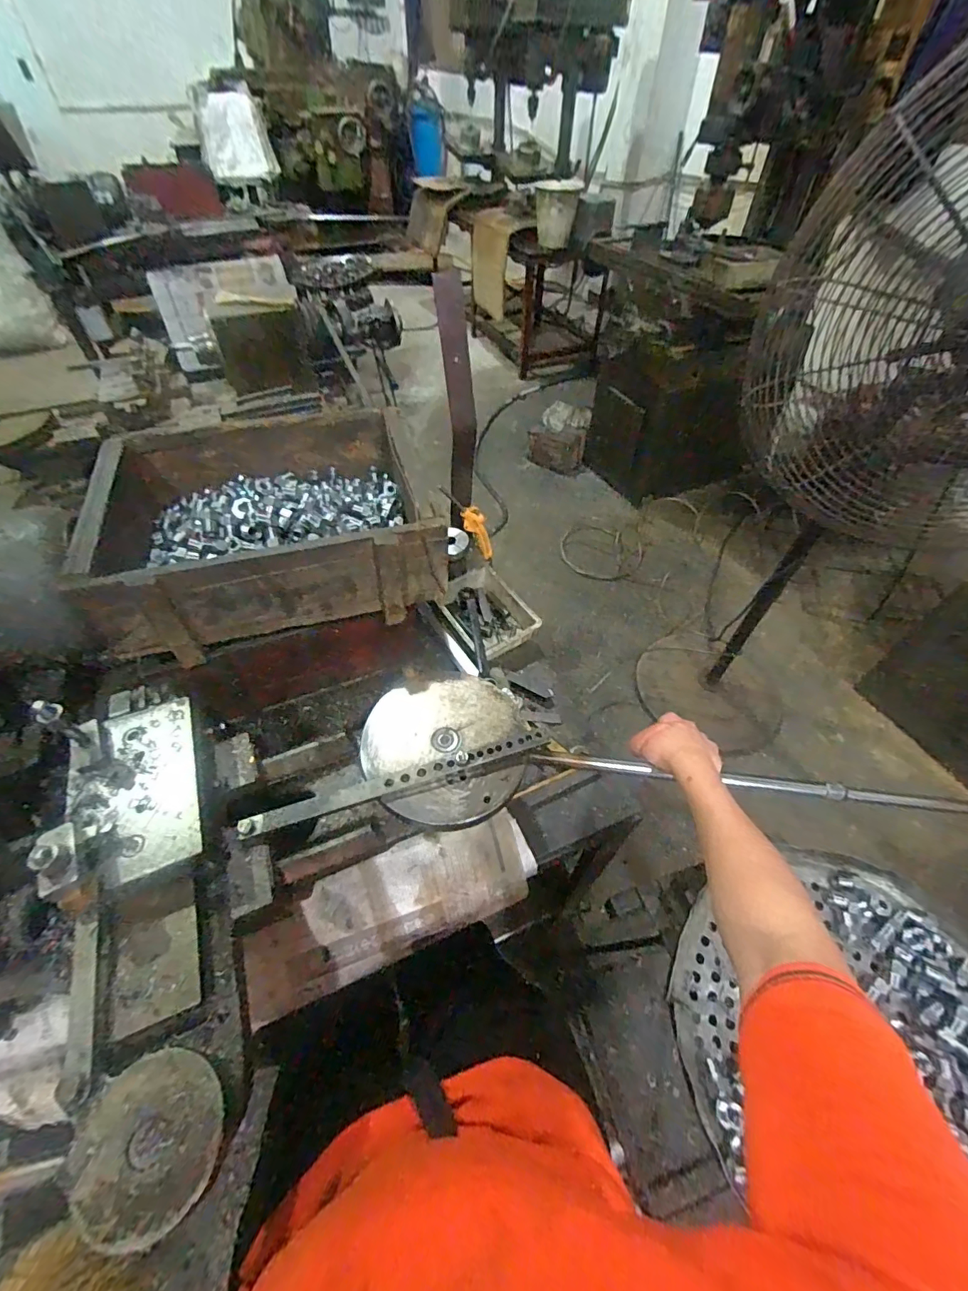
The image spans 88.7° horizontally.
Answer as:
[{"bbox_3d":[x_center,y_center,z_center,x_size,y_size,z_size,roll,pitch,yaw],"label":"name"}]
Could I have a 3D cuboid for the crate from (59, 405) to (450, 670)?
[{"bbox_3d":[-0.284,-0.168,0.667,0.396,0.128,0.322,-15,53,-12],"label":"crate"}]

